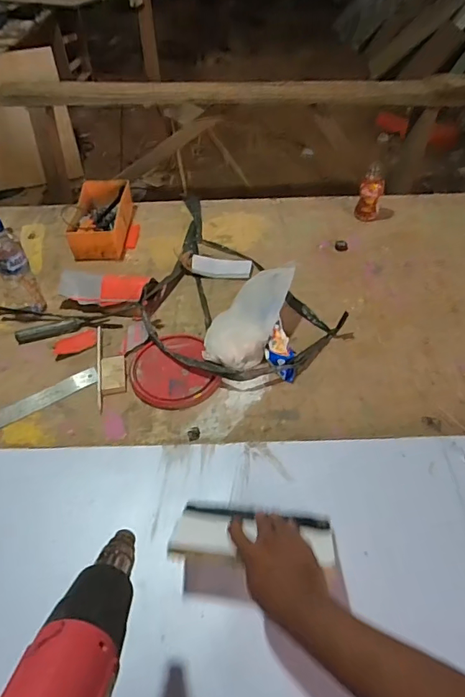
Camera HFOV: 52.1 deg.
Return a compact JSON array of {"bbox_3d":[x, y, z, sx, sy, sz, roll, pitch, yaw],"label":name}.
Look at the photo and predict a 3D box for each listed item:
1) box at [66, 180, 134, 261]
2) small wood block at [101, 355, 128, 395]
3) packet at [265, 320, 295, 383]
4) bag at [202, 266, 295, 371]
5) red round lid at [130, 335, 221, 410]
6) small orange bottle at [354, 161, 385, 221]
[{"bbox_3d":[-0.330,-0.328,1.213,0.140,0.087,0.237,-3,47,-1],"label":"box"},{"bbox_3d":[-0.230,0.051,0.921,0.048,0.011,0.091,-9,47,-7],"label":"small wood block"},{"bbox_3d":[0.092,0.008,0.914,0.052,0.024,0.116,-9,75,-7],"label":"packet"},{"bbox_3d":[0.034,-0.070,0.945,0.121,0.069,0.248,25,70,23],"label":"bag"},{"bbox_3d":[-0.118,0.040,0.922,0.152,0.024,0.178,-17,48,-13],"label":"red round lid"},{"bbox_3d":[0.355,-0.393,1.213,0.057,0.132,0.058,-16,48,-12],"label":"small orange bottle"}]

